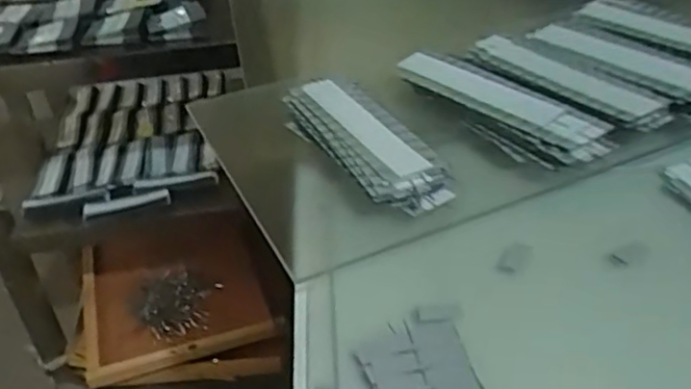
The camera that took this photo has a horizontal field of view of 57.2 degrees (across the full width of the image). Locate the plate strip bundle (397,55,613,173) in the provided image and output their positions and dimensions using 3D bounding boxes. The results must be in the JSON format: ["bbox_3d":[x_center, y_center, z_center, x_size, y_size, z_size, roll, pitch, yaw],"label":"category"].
[{"bbox_3d":[0.093,-0.059,0.405,0.047,0.020,0.156,-21,39,-23],"label":"plate strip bundle"}]

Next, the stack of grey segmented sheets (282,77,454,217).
[{"bbox_3d":[0.007,-0.035,0.384,0.050,0.020,0.145,-17,37,-18],"label":"stack of grey segmented sheets"}]

